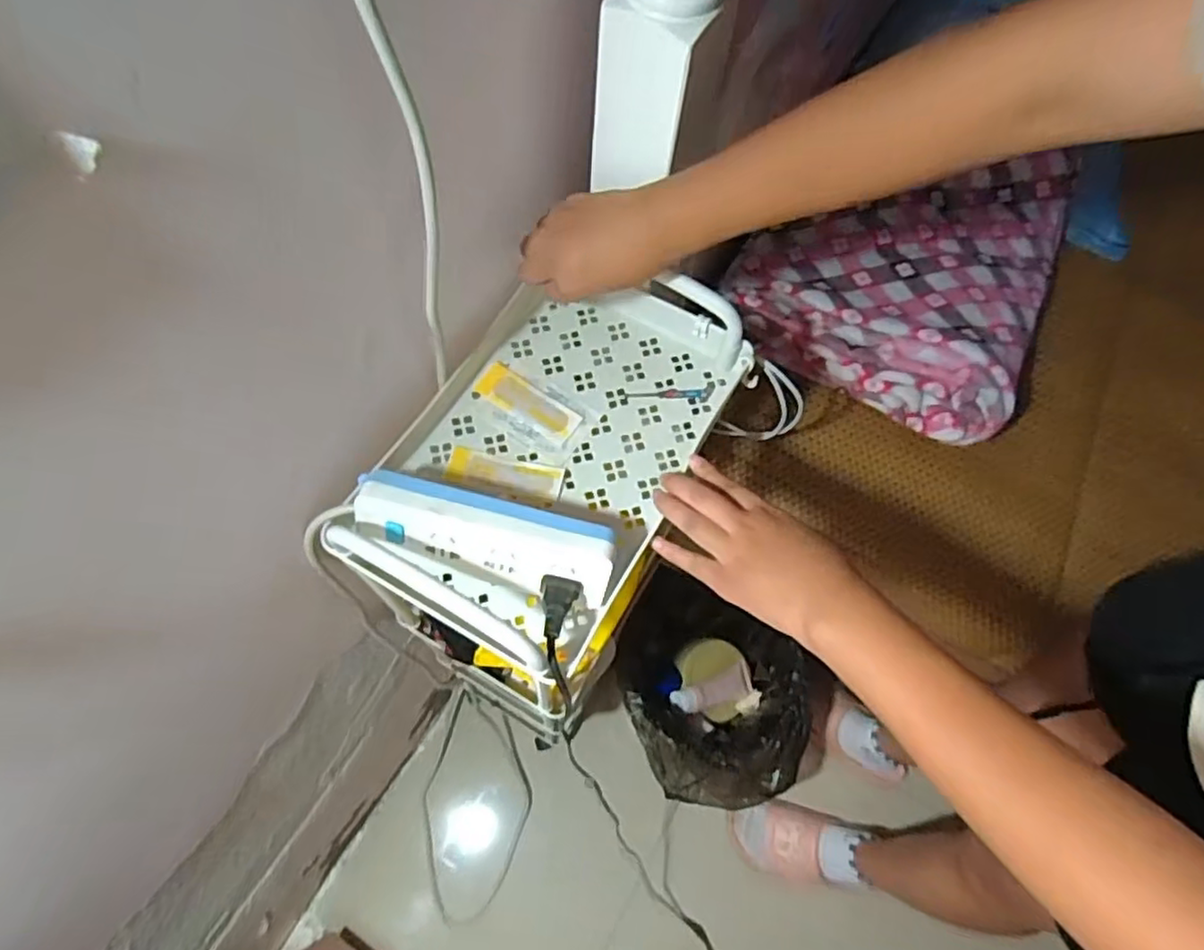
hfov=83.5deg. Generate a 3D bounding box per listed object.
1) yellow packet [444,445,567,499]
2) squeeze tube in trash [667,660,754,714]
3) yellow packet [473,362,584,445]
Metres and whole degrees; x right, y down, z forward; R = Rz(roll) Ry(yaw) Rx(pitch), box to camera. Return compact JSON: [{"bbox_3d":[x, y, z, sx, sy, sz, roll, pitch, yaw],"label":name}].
[{"bbox_3d":[-0.076,-0.002,0.525,0.089,0.006,0.029,11,65,2],"label":"yellow packet"},{"bbox_3d":[0.171,0.336,1.057,0.143,0.031,0.047,-9,65,-29],"label":"squeeze tube in trash"},{"bbox_3d":[-0.060,-0.058,0.552,0.090,0.004,0.031,32,68,11],"label":"yellow packet"}]

